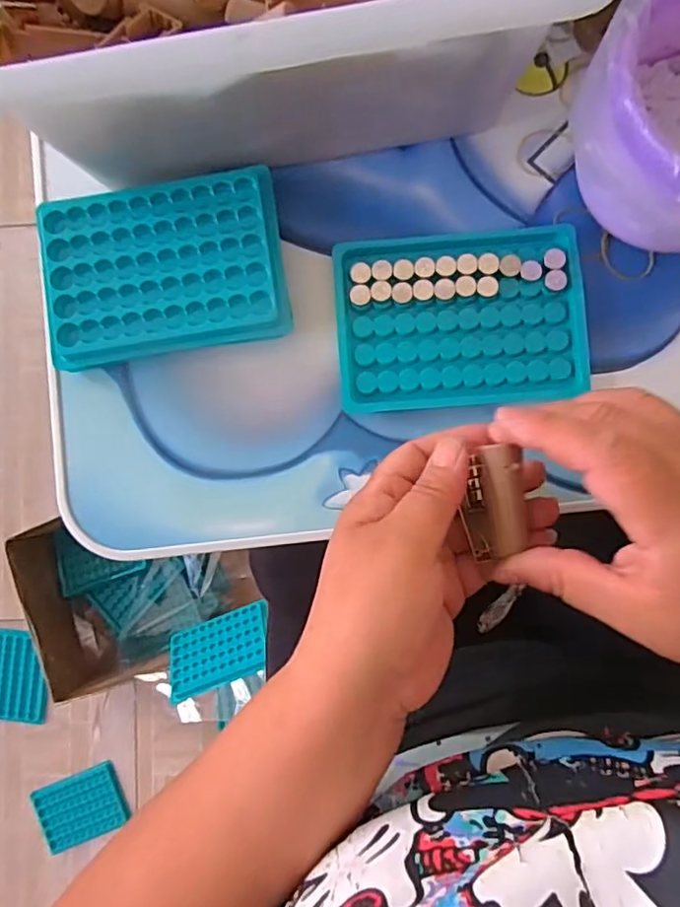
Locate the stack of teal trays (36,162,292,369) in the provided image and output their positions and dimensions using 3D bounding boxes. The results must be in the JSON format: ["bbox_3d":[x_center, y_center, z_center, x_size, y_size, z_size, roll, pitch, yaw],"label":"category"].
[{"bbox_3d":[-0.096,-0.102,0.318,0.128,0.023,0.092,-9,87,3],"label":"stack of teal trays"}]

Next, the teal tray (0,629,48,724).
[{"bbox_3d":[-0.469,0.327,0.833,0.090,0.016,0.131,7,88,4],"label":"teal tray"}]

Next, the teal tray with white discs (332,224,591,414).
[{"bbox_3d":[0.065,-0.074,0.314,0.132,0.008,0.095,-4,87,3],"label":"teal tray with white discs"}]

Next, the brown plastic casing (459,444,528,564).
[{"bbox_3d":[0.069,0.022,0.258,0.022,0.022,0.049,-3,87,3],"label":"brown plastic casing"}]

